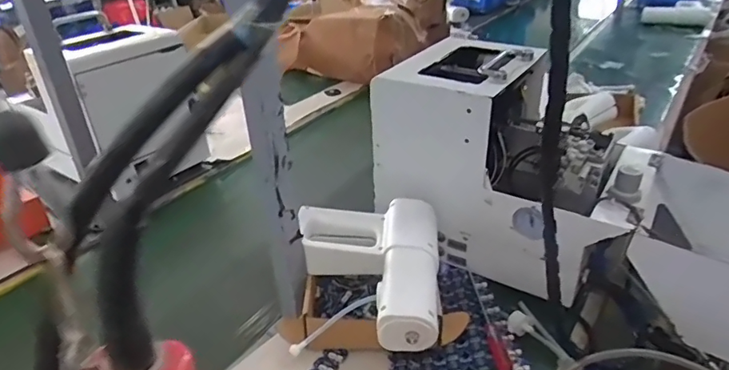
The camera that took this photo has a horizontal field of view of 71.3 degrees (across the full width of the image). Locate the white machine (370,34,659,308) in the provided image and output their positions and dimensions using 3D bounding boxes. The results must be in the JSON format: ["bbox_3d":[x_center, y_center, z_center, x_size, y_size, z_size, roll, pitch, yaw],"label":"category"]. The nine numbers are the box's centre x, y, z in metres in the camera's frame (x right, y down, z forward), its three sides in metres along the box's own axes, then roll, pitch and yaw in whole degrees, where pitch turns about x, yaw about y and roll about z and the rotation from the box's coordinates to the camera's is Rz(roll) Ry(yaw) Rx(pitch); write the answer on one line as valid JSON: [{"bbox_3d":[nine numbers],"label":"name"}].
[{"bbox_3d":[0.203,-0.030,0.716,0.326,0.270,0.203,18,36,29],"label":"white machine"}]

